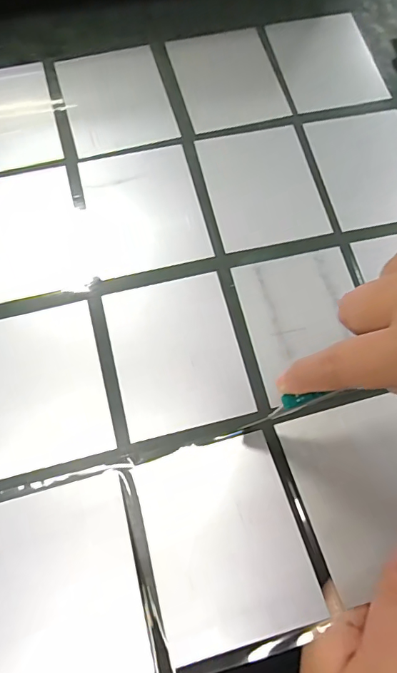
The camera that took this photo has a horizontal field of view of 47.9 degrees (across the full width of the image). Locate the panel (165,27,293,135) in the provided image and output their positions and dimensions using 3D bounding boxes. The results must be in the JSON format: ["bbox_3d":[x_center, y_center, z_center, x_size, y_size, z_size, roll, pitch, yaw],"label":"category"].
[{"bbox_3d":[0.024,-0.213,0.369,0.082,0.004,0.098,-14,72,-7],"label":"panel"}]

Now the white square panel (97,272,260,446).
[{"bbox_3d":[-0.014,0.010,0.290,0.080,0.005,0.100,-13,72,-6],"label":"white square panel"}]

